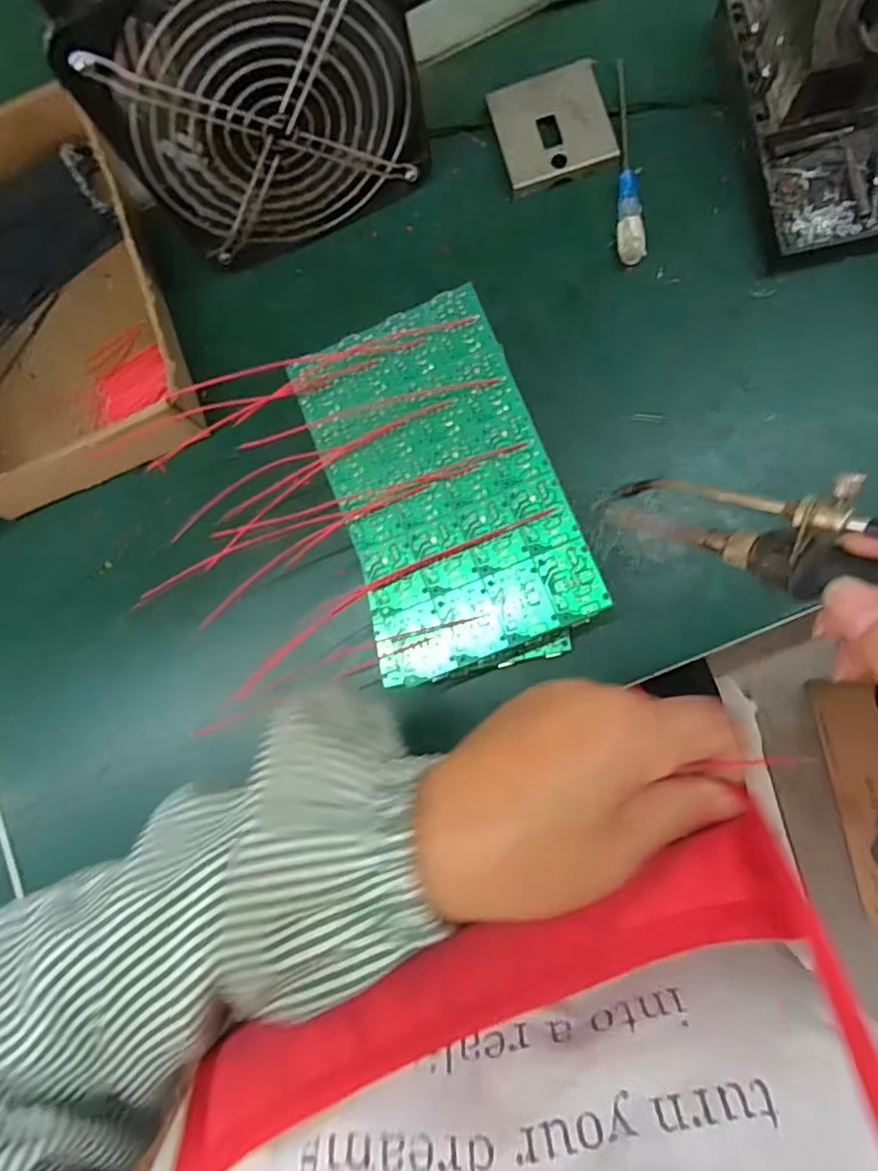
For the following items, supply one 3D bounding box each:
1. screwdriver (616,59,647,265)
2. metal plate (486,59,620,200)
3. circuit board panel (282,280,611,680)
[{"bbox_3d":[0.108,-0.248,0.348,0.015,0.011,0.130,-2,84,7],"label":"screwdriver"},{"bbox_3d":[0.067,-0.269,0.355,0.065,0.008,0.064,-16,83,5],"label":"metal plate"},{"bbox_3d":[0.003,-0.049,0.291,0.106,0.005,0.176,-19,83,5],"label":"circuit board panel"}]

